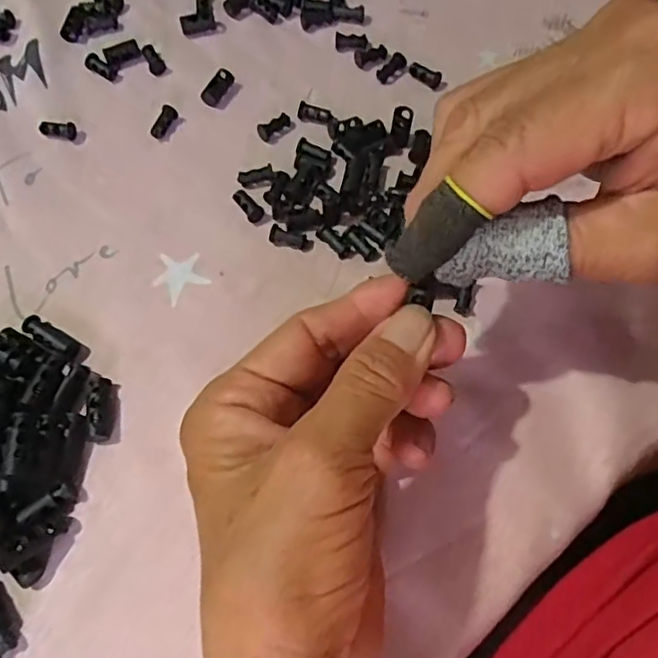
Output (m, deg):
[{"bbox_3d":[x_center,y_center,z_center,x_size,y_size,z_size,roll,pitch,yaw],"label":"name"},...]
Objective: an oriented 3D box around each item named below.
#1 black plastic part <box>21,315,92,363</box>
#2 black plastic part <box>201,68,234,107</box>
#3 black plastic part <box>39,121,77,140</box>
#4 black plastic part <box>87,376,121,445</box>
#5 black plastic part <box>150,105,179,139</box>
[{"bbox_3d":[-0.114,0.004,0.259,0.030,0.009,0.009,29,71,13],"label":"black plastic part"},{"bbox_3d":[-0.056,-0.121,0.313,0.009,0.008,0.020,26,70,12],"label":"black plastic part"},{"bbox_3d":[-0.131,-0.097,0.304,0.016,0.006,0.008,3,67,3],"label":"black plastic part"},{"bbox_3d":[-0.090,0.032,0.246,0.009,0.009,0.025,-2,67,0],"label":"black plastic part"},{"bbox_3d":[-0.080,-0.101,0.305,0.007,0.006,0.017,21,69,10],"label":"black plastic part"}]

